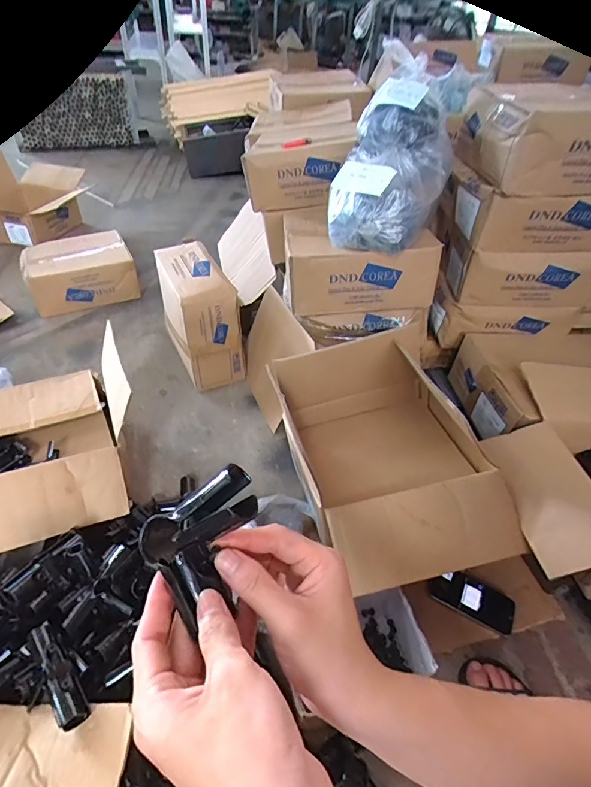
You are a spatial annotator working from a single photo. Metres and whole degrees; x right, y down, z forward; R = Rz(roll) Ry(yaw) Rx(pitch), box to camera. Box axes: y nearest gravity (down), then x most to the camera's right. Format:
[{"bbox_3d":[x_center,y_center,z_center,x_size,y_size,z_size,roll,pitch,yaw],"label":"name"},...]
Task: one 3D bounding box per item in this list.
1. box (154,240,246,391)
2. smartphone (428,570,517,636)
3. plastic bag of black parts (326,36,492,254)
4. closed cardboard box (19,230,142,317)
[{"bbox_3d":[-0.277,-0.220,1.191,0.154,0.289,0.336,-18,47,-21],"label":"box"},{"bbox_3d":[0.314,0.364,0.759,0.146,0.012,0.070,21,46,19],"label":"smartphone"},{"bbox_3d":[0.222,-0.522,0.909,0.213,0.105,0.470,16,77,13],"label":"plastic bag of black parts"},{"bbox_3d":[-0.761,-0.431,1.509,0.341,0.139,0.302,-18,47,-22],"label":"closed cardboard box"}]

